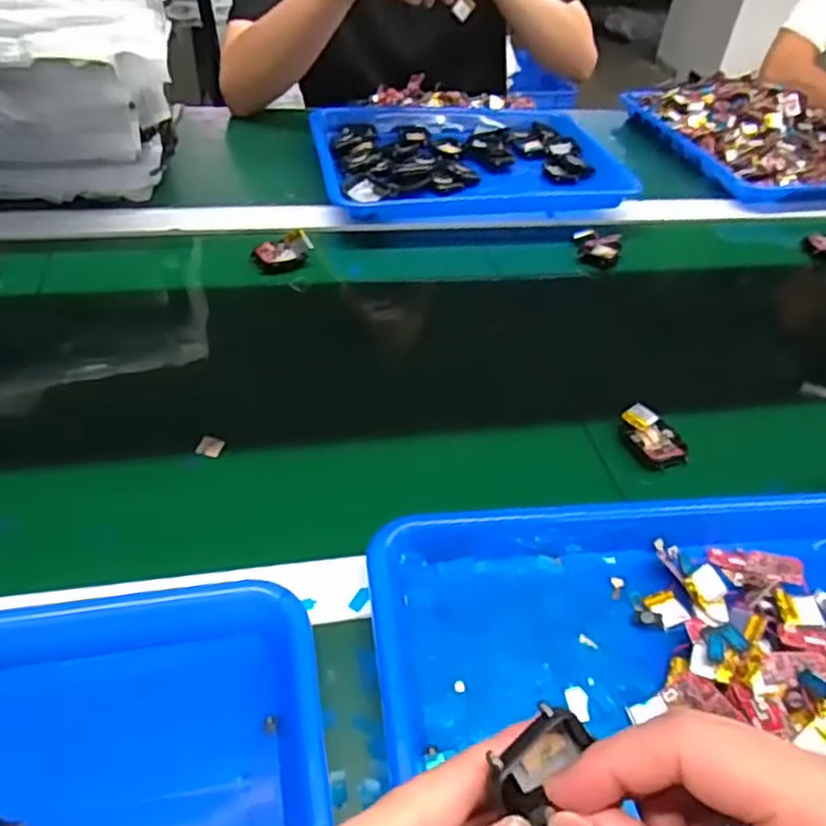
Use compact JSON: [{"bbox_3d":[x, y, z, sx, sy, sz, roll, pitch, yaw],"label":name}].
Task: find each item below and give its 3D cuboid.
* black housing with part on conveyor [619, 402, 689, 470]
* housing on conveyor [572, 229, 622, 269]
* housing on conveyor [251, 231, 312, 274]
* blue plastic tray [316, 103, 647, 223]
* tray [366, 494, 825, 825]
[{"bbox_3d":[0.177,0.016,0.520,0.038,0.018,0.052,-15,48,-20],"label":"black housing with part on conveyor"},{"bbox_3d":[0.187,-0.171,0.723,0.048,0.020,0.057,15,44,9],"label":"housing on conveyor"},{"bbox_3d":[-0.120,-0.149,0.655,0.055,0.030,0.025,-14,47,-20],"label":"housing on conveyor"},{"bbox_3d":[0.056,-0.295,0.817,0.334,0.036,0.254,-3,45,-10],"label":"blue plastic tray"},{"bbox_3d":[0.151,0.145,0.361,0.330,0.047,0.267,-2,45,-9],"label":"tray"}]

